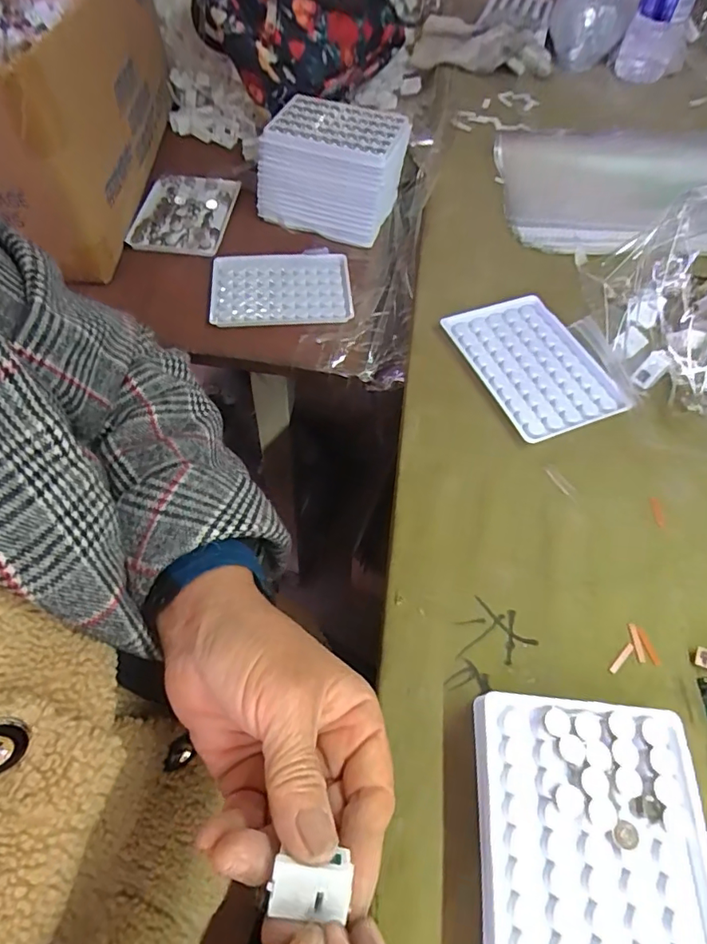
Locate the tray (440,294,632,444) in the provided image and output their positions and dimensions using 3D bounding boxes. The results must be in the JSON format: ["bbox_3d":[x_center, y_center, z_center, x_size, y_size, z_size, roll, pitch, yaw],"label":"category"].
[{"bbox_3d":[0.137,-0.085,0.402,0.090,0.011,0.126,-19,61,-14],"label":"tray"}]

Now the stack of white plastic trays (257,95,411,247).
[{"bbox_3d":[-0.019,-0.316,0.542,0.138,0.080,0.116,14,58,6],"label":"stack of white plastic trays"}]

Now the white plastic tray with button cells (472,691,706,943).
[{"bbox_3d":[0.105,0.171,0.227,0.098,0.025,0.129,5,58,0],"label":"white plastic tray with button cells"}]

